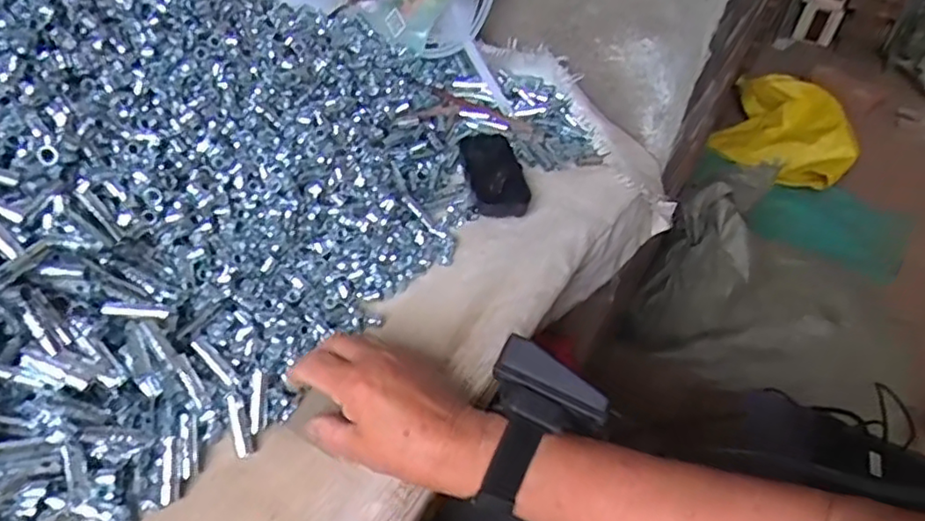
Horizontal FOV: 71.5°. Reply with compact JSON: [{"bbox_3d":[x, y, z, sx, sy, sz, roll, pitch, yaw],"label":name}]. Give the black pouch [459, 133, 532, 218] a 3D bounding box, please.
[{"bbox_3d":[0.031,-0.089,0.620,0.056,0.022,0.127,-3,46,-10],"label":"black pouch"}]

